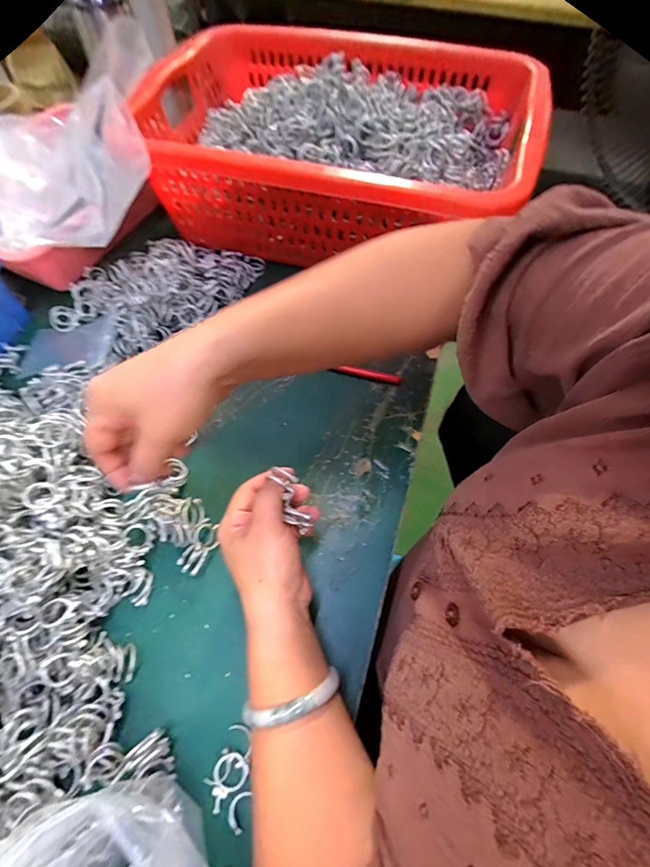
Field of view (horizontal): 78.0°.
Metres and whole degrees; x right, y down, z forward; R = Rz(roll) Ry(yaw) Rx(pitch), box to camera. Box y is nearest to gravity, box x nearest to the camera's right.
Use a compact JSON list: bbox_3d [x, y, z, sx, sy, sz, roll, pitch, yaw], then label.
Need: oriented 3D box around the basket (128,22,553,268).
[{"bbox_3d":[0.001,-0.355,0.503,0.458,0.149,0.289,15,62,9],"label":"basket"}]

